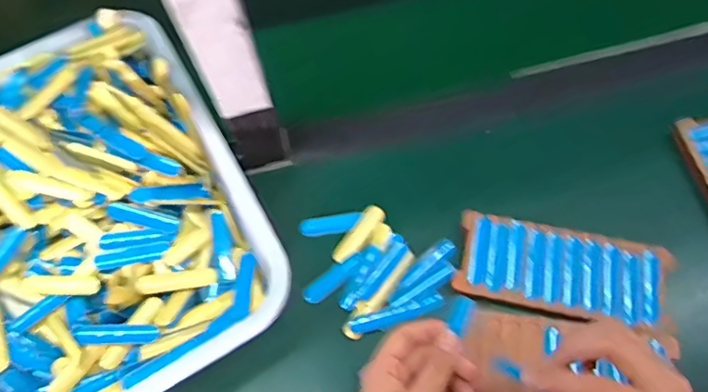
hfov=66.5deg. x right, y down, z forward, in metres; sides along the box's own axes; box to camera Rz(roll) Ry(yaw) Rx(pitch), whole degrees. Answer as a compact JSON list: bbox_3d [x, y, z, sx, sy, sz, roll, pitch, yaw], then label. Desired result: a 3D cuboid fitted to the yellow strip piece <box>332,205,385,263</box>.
[{"bbox_3d":[0.004,0.035,0.497,0.020,0.007,0.063,35,72,17],"label":"yellow strip piece"}]

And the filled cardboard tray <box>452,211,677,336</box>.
[{"bbox_3d":[0.179,0.065,0.466,0.171,0.019,0.071,12,67,9],"label":"filled cardboard tray"}]

